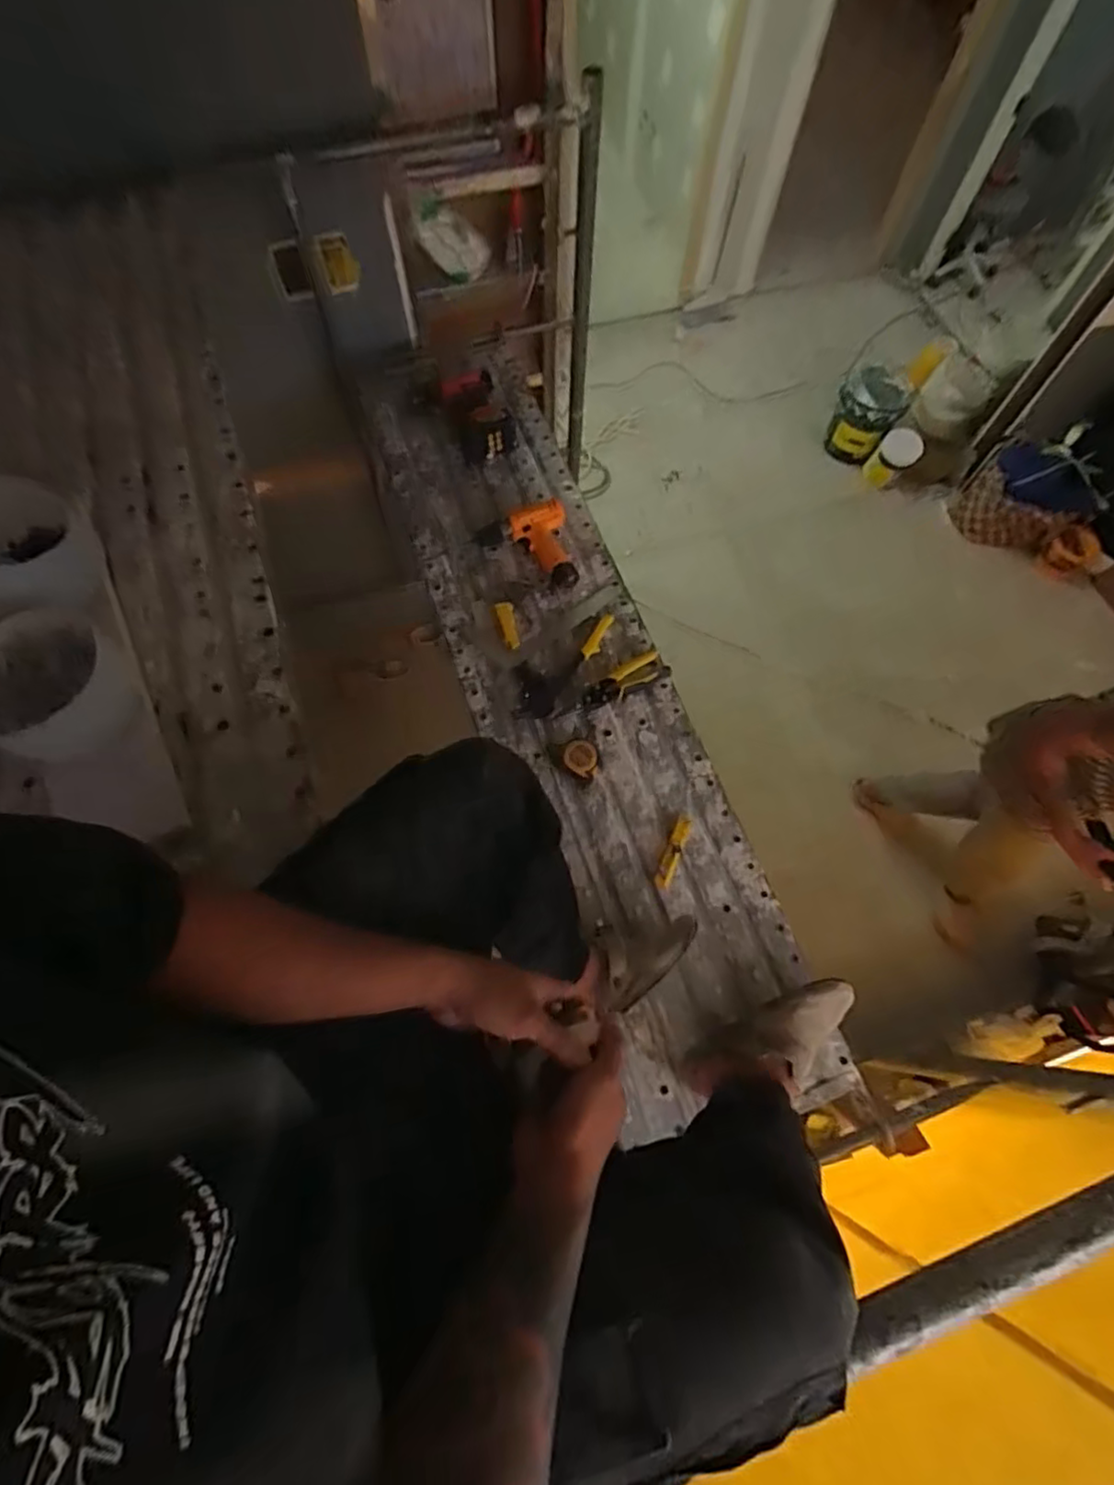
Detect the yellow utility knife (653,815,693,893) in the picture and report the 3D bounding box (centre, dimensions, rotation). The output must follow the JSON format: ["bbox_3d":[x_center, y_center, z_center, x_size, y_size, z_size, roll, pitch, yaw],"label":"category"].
[{"bbox_3d":[0.198,0.186,1.100,0.028,0.015,0.137,24,69,9],"label":"yellow utility knife"}]

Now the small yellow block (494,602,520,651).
[{"bbox_3d":[-0.096,-0.229,1.269,0.034,0.025,0.109,-10,68,-6],"label":"small yellow block"}]

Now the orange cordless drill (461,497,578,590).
[{"bbox_3d":[-0.066,-0.392,1.314,0.201,0.063,0.191,-10,68,-6],"label":"orange cordless drill"}]

